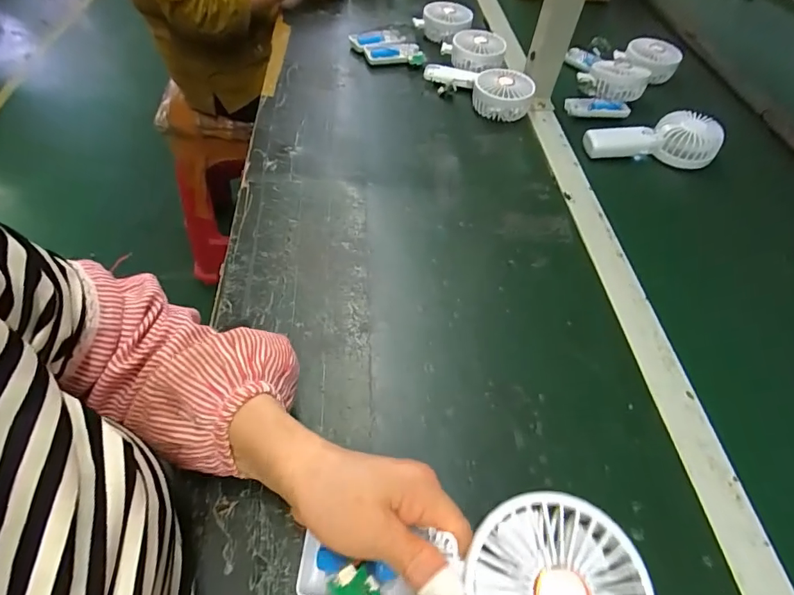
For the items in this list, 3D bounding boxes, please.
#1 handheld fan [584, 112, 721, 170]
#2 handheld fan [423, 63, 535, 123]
[{"bbox_3d":[0.359,-0.222,0.615,0.183,0.043,0.075,-4,54,-7],"label":"handheld fan"},{"bbox_3d":[0.123,-0.323,0.663,0.076,0.038,0.177,-35,63,-26],"label":"handheld fan"}]

